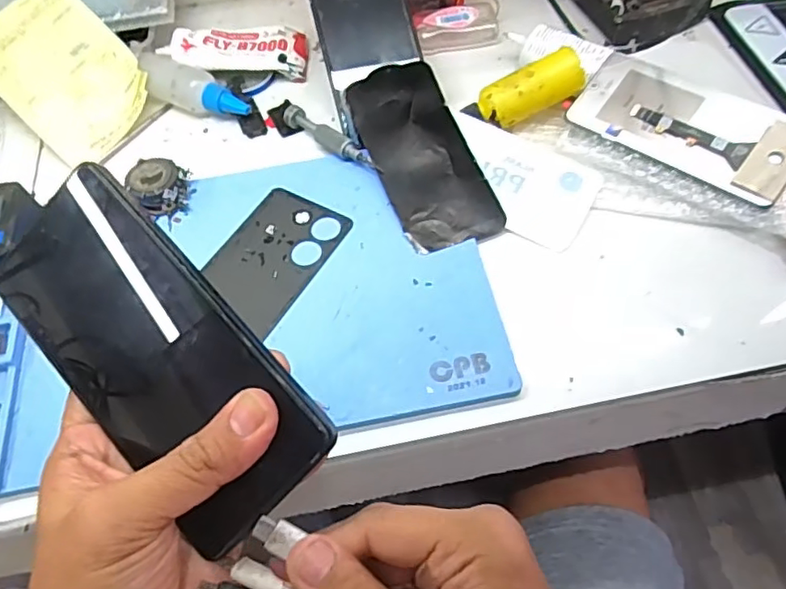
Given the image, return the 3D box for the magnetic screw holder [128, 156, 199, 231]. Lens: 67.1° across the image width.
[{"bbox_3d":[-0.173,-0.081,0.445,0.043,0.023,0.044,-29,61,-13],"label":"magnetic screw holder"}]

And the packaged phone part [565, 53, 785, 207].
[{"bbox_3d":[0.216,-0.128,0.438,0.158,0.010,0.074,35,82,25],"label":"packaged phone part"}]

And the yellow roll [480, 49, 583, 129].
[{"bbox_3d":[0.108,-0.160,0.463,0.080,0.037,0.028,-20,58,-8],"label":"yellow roll"}]

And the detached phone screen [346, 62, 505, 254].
[{"bbox_3d":[0.022,-0.107,0.449,0.074,0.008,0.161,-19,68,-6],"label":"detached phone screen"}]

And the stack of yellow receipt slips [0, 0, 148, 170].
[{"bbox_3d":[-0.275,-0.188,0.495,0.150,0.008,0.102,44,80,3],"label":"stack of yellow receipt slips"}]

